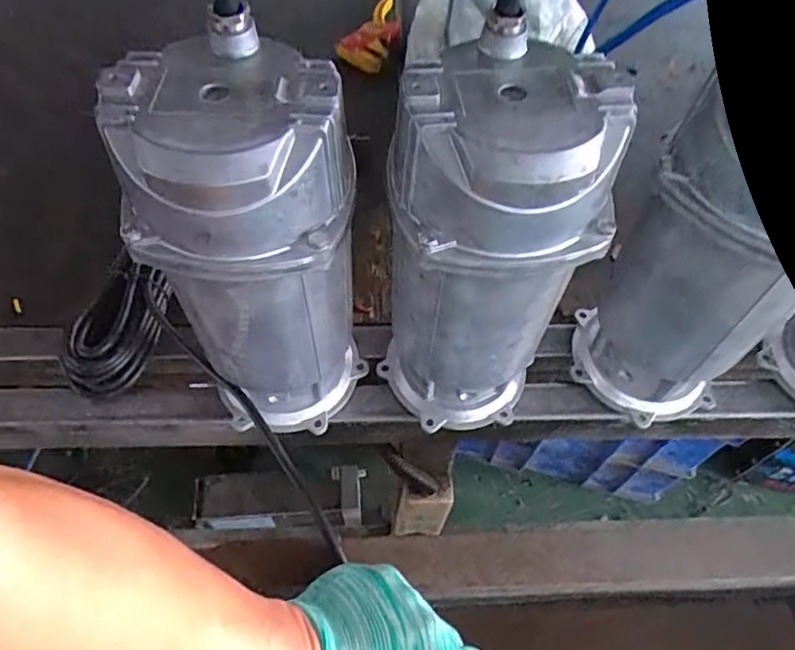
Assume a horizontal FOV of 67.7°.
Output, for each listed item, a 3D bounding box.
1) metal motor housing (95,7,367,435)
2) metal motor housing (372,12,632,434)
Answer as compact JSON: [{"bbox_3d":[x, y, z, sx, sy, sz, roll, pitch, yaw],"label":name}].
[{"bbox_3d":[-0.093,-0.031,0.412,0.127,0.293,0.112,-12,58,-9],"label":"metal motor housing"},{"bbox_3d":[0.056,-0.035,0.420,0.121,0.291,0.111,-7,57,-6],"label":"metal motor housing"}]

